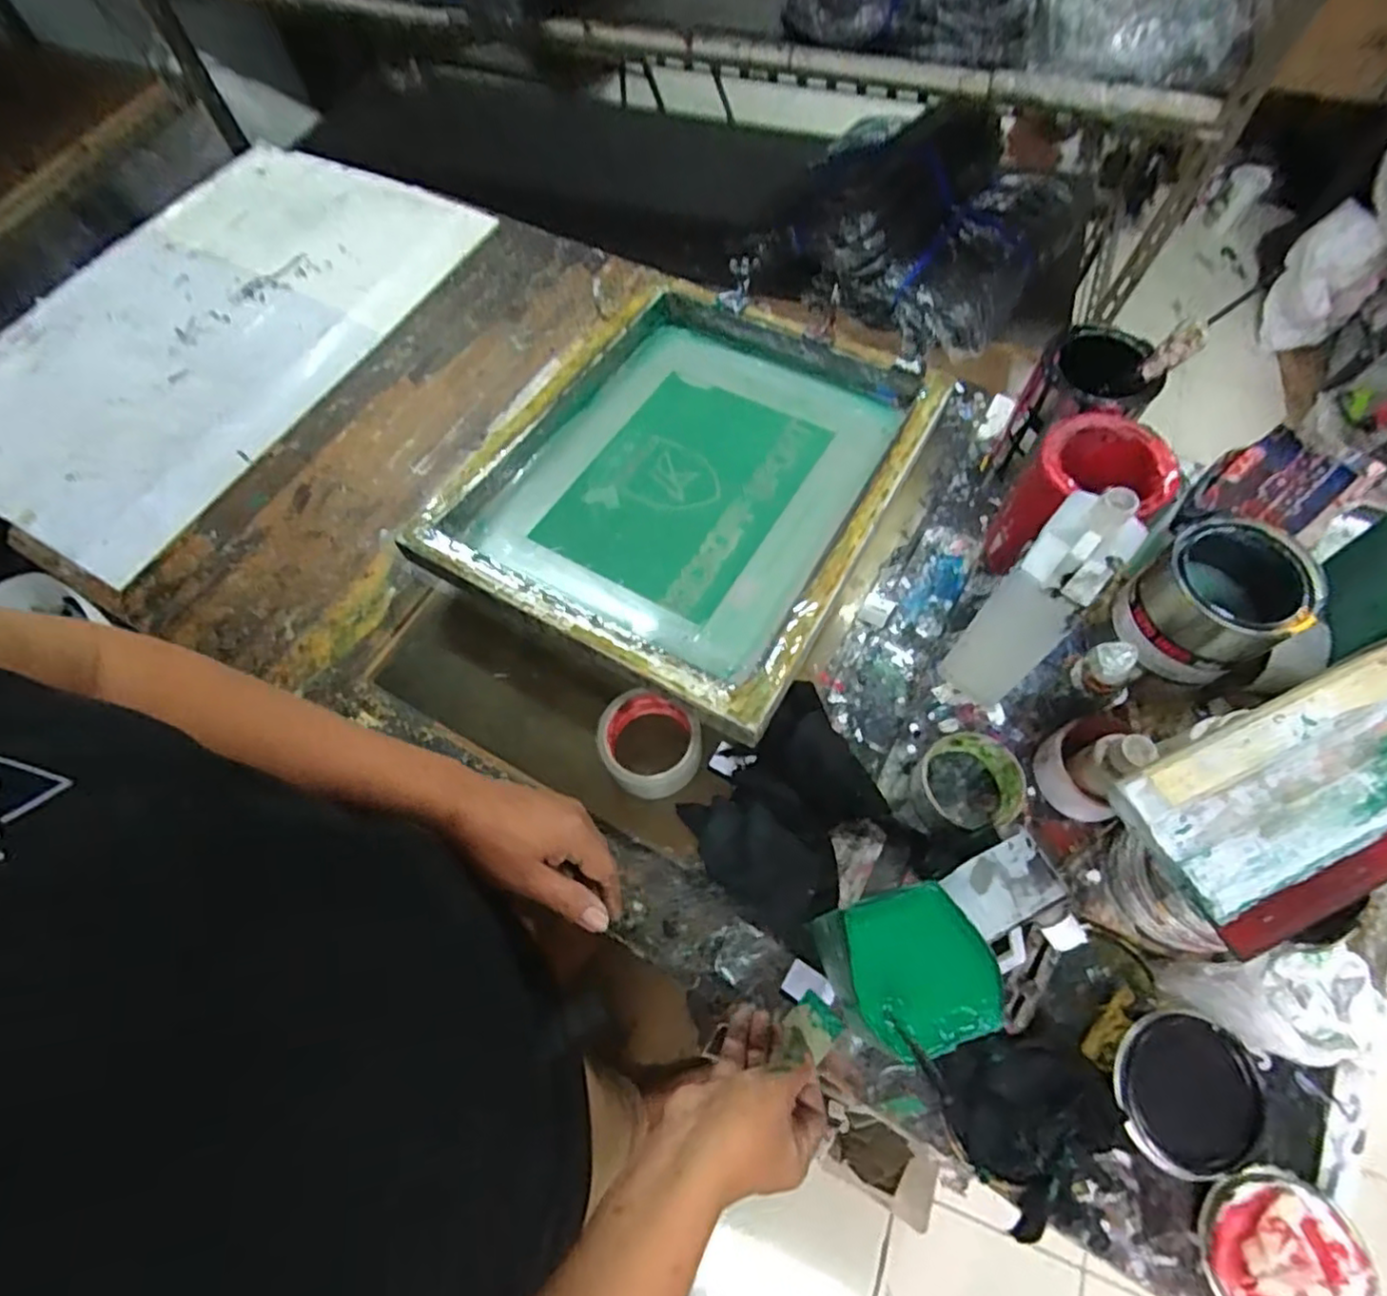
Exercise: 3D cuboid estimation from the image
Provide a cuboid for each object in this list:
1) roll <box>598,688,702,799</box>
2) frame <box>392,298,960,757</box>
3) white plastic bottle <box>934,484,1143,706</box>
[{"bbox_3d":[-0.041,0.089,0.617,0.089,0.062,0.087,-1,65,2],"label":"roll"},{"bbox_3d":[0.006,-0.193,0.736,0.393,0.063,0.506,25,62,15],"label":"frame"},{"bbox_3d":[0.273,-0.023,0.557,0.060,0.246,0.099,37,71,17],"label":"white plastic bottle"}]

